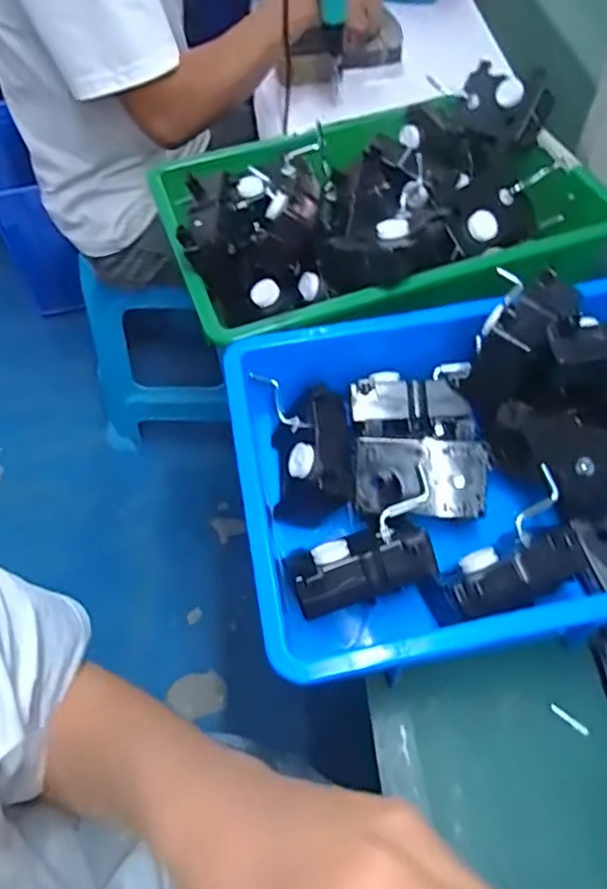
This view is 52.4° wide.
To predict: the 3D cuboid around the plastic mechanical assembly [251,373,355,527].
[{"bbox_3d":[0.000,0.001,0.503,0.079,0.067,0.110,0,56,1],"label":"plastic mechanical assembly"}]

